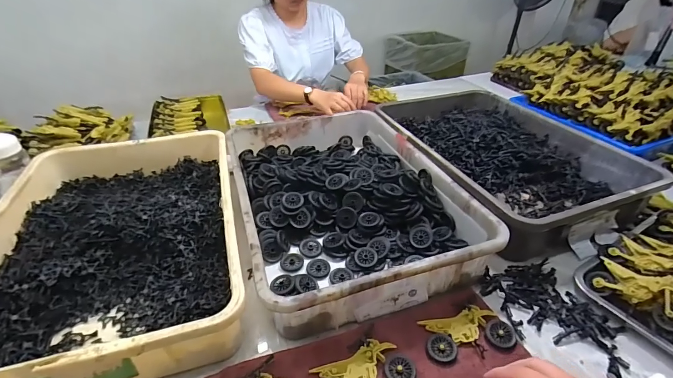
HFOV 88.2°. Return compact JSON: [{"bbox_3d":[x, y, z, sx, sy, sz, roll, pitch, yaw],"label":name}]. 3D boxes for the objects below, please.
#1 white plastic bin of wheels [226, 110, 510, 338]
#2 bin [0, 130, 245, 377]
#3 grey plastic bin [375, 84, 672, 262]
[{"bbox_3d":[0.004,-0.008,0.651,0.352,0.087,0.510,-12,40,-15],"label":"white plastic bin of wheels"},{"bbox_3d":[-0.343,0.057,0.553,0.343,0.089,0.506,-11,39,-14],"label":"bin"},{"bbox_3d":[0.343,-0.087,0.765,0.354,0.093,0.509,-13,36,-17],"label":"grey plastic bin"}]

